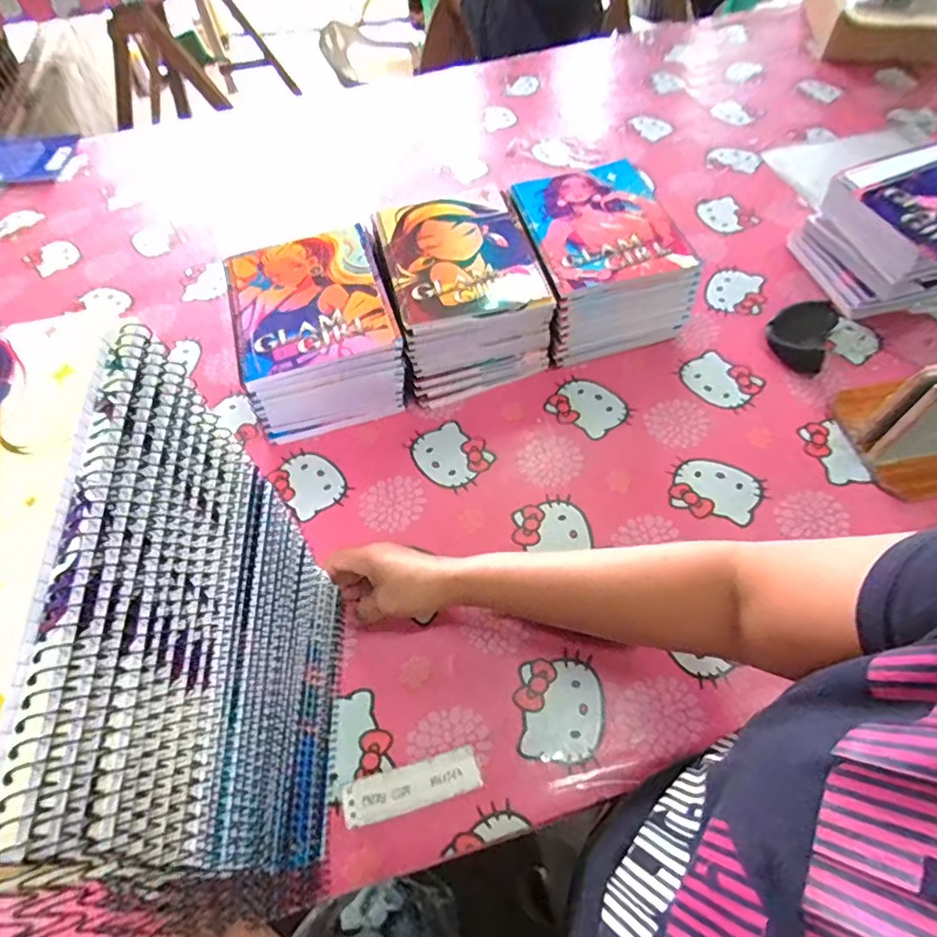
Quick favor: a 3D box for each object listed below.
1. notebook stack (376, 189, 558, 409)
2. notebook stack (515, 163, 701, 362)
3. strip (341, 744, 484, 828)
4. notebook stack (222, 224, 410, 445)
[{"bbox_3d":[-0.008,-0.202,0.645,0.159,0.120,0.203,-15,58,-6],"label":"notebook stack"},{"bbox_3d":[0.145,-0.240,0.658,0.155,0.121,0.203,-14,57,-5],"label":"notebook stack"},{"bbox_3d":[-0.045,0.249,0.434,0.108,0.004,0.031,-17,58,-7],"label":"strip"},{"bbox_3d":[-0.164,-0.149,0.625,0.161,0.121,0.200,-14,57,-5],"label":"notebook stack"}]

